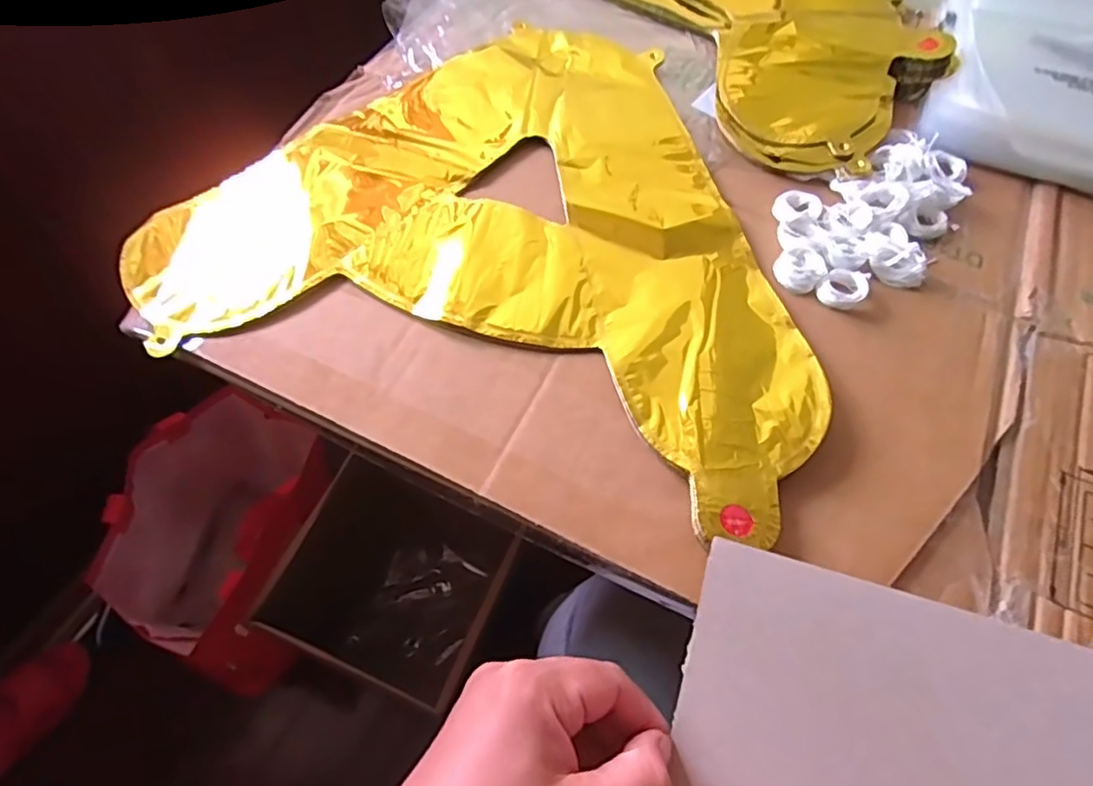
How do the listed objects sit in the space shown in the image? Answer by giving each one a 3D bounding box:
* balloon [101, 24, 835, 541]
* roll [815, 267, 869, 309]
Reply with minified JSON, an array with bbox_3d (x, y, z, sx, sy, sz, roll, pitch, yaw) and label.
[{"bbox_3d":[-0.013,-0.126,0.408,0.383,0.016,0.331,19,63,7],"label":"balloon"},{"bbox_3d":[0.176,-0.062,0.384,0.025,0.011,0.025,1,62,-2],"label":"roll"}]

